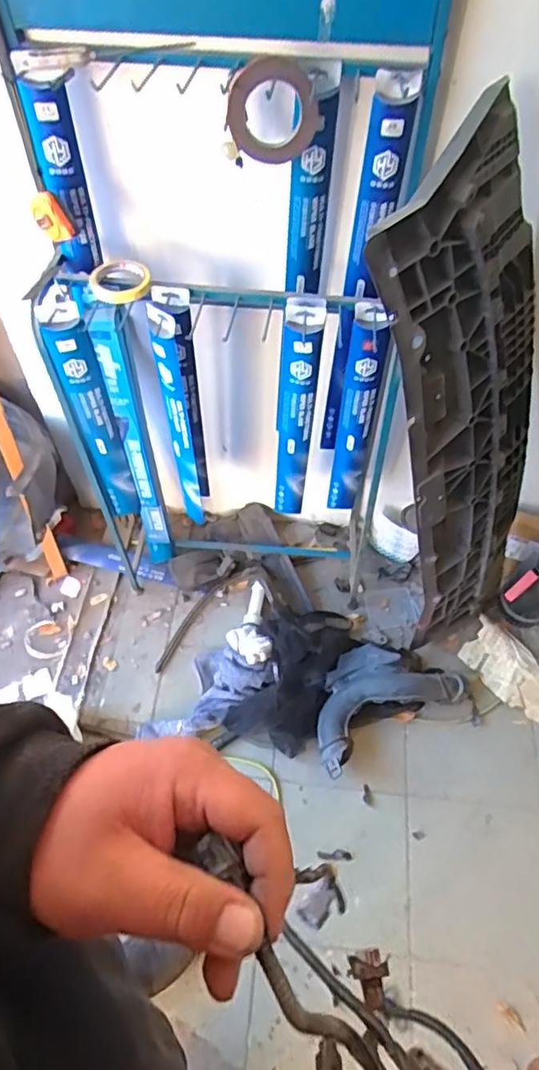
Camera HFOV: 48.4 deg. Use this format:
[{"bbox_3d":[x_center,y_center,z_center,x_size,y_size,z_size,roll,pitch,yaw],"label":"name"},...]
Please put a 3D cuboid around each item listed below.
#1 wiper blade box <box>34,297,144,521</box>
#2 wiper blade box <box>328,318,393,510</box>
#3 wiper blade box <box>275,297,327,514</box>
[{"bbox_3d":[-0.330,-0.202,1.164,0.073,0.537,0.033,-15,58,-10],"label":"wiper blade box"},{"bbox_3d":[0.164,-0.208,1.191,0.076,0.509,0.034,7,57,4],"label":"wiper blade box"},{"bbox_3d":[0.051,-0.218,1.169,0.075,0.521,0.043,-1,57,-1],"label":"wiper blade box"}]

